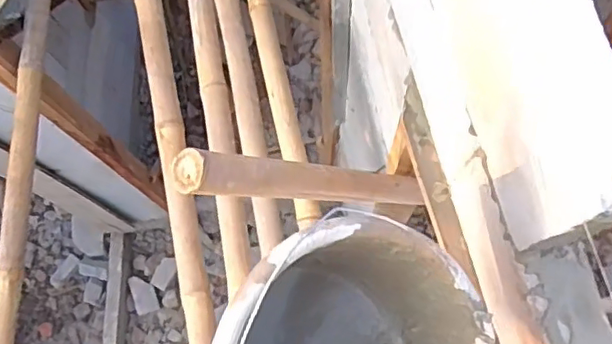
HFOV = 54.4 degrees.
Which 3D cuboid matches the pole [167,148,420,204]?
[{"bbox_3d":[0.022,0.021,0.949,0.074,0.558,0.071,-26,70,34],"label":"pole"}]

